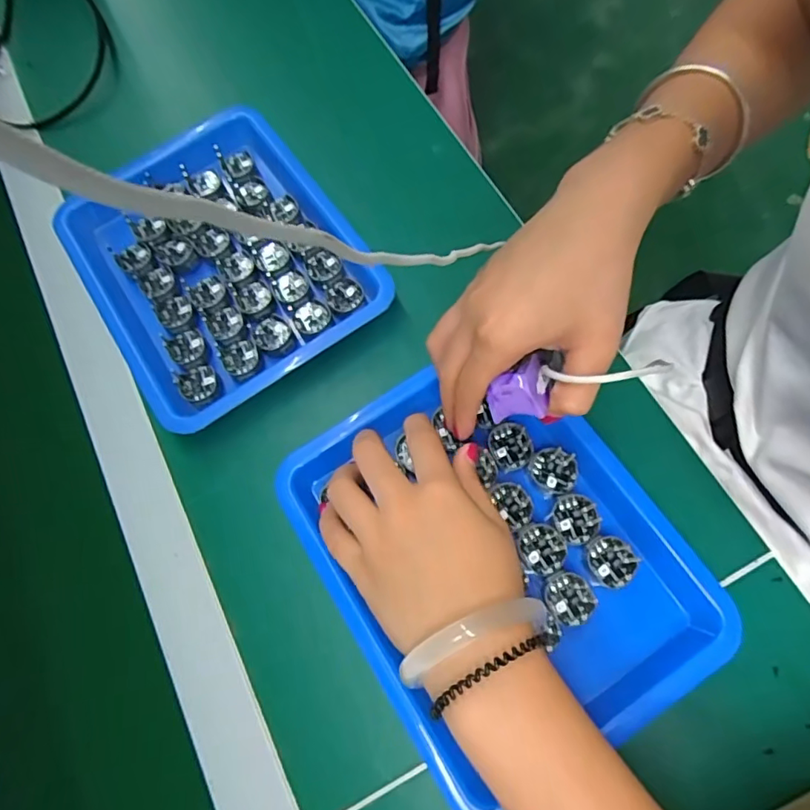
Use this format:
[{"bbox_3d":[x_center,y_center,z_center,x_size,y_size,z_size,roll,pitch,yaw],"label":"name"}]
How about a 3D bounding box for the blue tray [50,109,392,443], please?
[{"bbox_3d":[-0.129,-0.102,0.377,0.170,0.026,0.207,-34,74,-8],"label":"blue tray"}]

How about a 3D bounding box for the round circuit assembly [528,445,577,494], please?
[{"bbox_3d":[0.089,0.038,0.317,0.027,0.004,0.026,-2,72,6],"label":"round circuit assembly"}]

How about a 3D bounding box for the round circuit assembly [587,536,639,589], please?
[{"bbox_3d":[0.117,0.088,0.299,0.026,0.004,0.026,-2,72,6],"label":"round circuit assembly"}]

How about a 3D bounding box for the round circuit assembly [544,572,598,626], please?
[{"bbox_3d":[0.091,0.106,0.295,0.026,0.004,0.027,-2,72,6],"label":"round circuit assembly"}]

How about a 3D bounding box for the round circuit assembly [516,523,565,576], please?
[{"bbox_3d":[0.078,0.082,0.304,0.025,0.004,0.028,-10,72,3],"label":"round circuit assembly"}]

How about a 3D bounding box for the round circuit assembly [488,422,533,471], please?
[{"bbox_3d":[0.064,0.025,0.325,0.025,0.004,0.028,-14,71,2],"label":"round circuit assembly"}]

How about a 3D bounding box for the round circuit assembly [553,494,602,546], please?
[{"bbox_3d":[0.099,0.065,0.308,0.026,0.004,0.027,-2,72,6],"label":"round circuit assembly"}]

